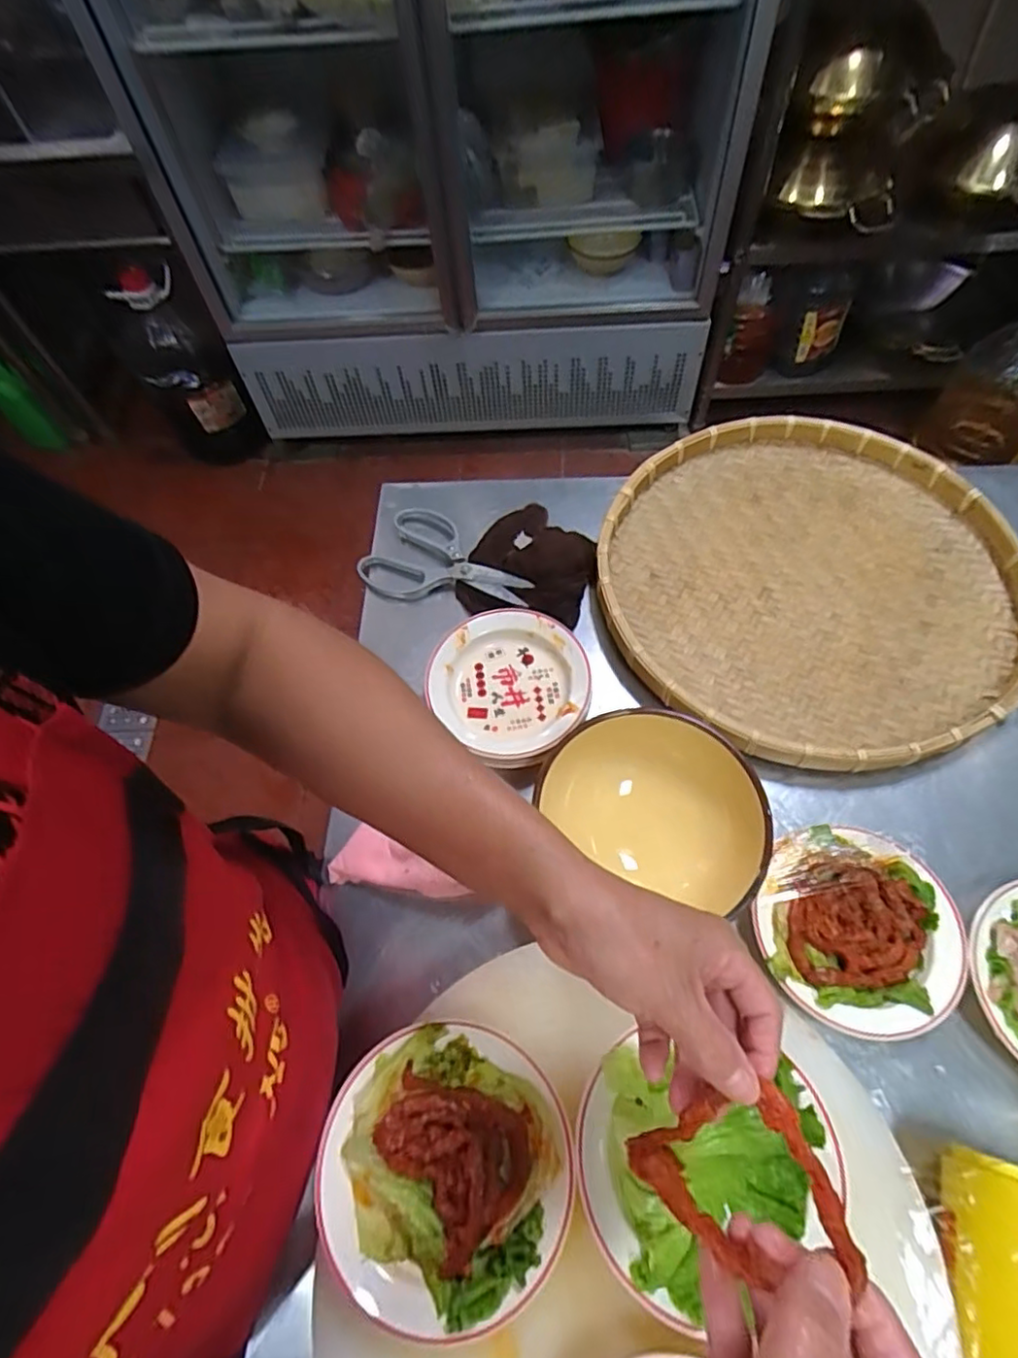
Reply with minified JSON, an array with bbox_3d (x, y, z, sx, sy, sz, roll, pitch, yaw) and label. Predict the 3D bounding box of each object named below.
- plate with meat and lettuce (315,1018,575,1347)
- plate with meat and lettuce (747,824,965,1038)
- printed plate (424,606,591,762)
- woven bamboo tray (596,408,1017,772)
[{"bbox_3d":[-0.040,0.307,0.397,0.153,0.027,0.150,-1,62,3],"label":"plate with meat and lettuce"},{"bbox_3d":[0.280,0.203,0.510,0.149,0.032,0.152,-1,62,3],"label":"plate with meat and lettuce"},{"bbox_3d":[0.005,0.000,0.613,0.146,0.031,0.150,-1,62,3],"label":"printed plate"},{"bbox_3d":[0.312,-0.109,0.666,0.407,0.061,0.422,11,63,9],"label":"woven bamboo tray"}]

